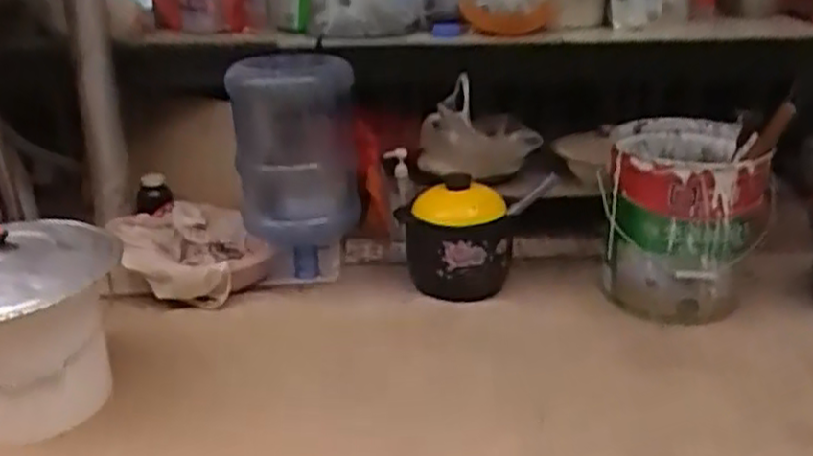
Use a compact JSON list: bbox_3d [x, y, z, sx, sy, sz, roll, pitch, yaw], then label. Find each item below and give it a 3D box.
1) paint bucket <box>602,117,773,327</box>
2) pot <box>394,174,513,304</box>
[{"bbox_3d":[0.542,-0.032,1.454,0.292,0.281,0.330,6,26,14],"label":"paint bucket"},{"bbox_3d":[0.097,0.027,1.504,0.215,0.208,0.188,0,26,1],"label":"pot"}]

